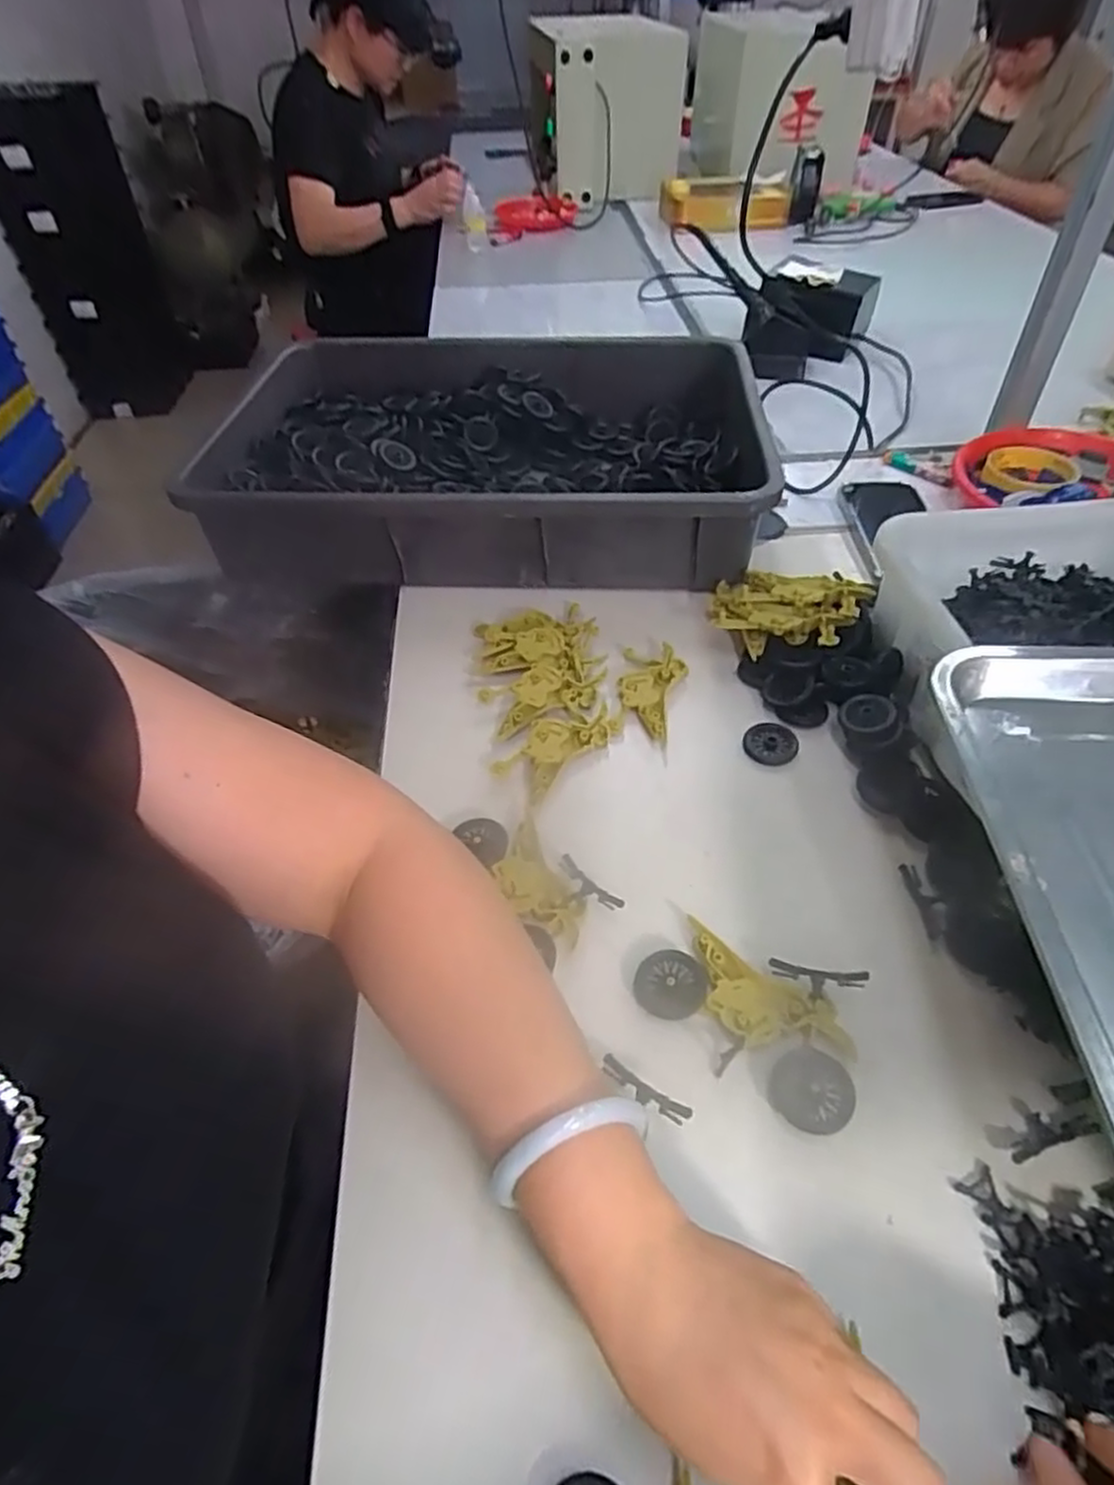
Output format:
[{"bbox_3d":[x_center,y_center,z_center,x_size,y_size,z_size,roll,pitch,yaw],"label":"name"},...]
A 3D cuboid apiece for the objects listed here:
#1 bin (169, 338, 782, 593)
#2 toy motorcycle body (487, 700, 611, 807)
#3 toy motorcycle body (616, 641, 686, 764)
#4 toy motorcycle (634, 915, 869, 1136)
[{"bbox_3d":[-0.065,-0.297,0.747,0.512,0.101,0.373,2,46,3],"label":"bin"},{"bbox_3d":[0.001,0.001,0.521,0.091,0.009,0.047,-35,55,-28],"label":"toy motorcycle body"},{"bbox_3d":[0.071,-0.036,0.561,0.049,0.013,0.107,8,47,8],"label":"toy motorcycle body"},{"bbox_3d":[0.100,0.144,0.390,0.116,0.020,0.077,19,50,19],"label":"toy motorcycle"}]

